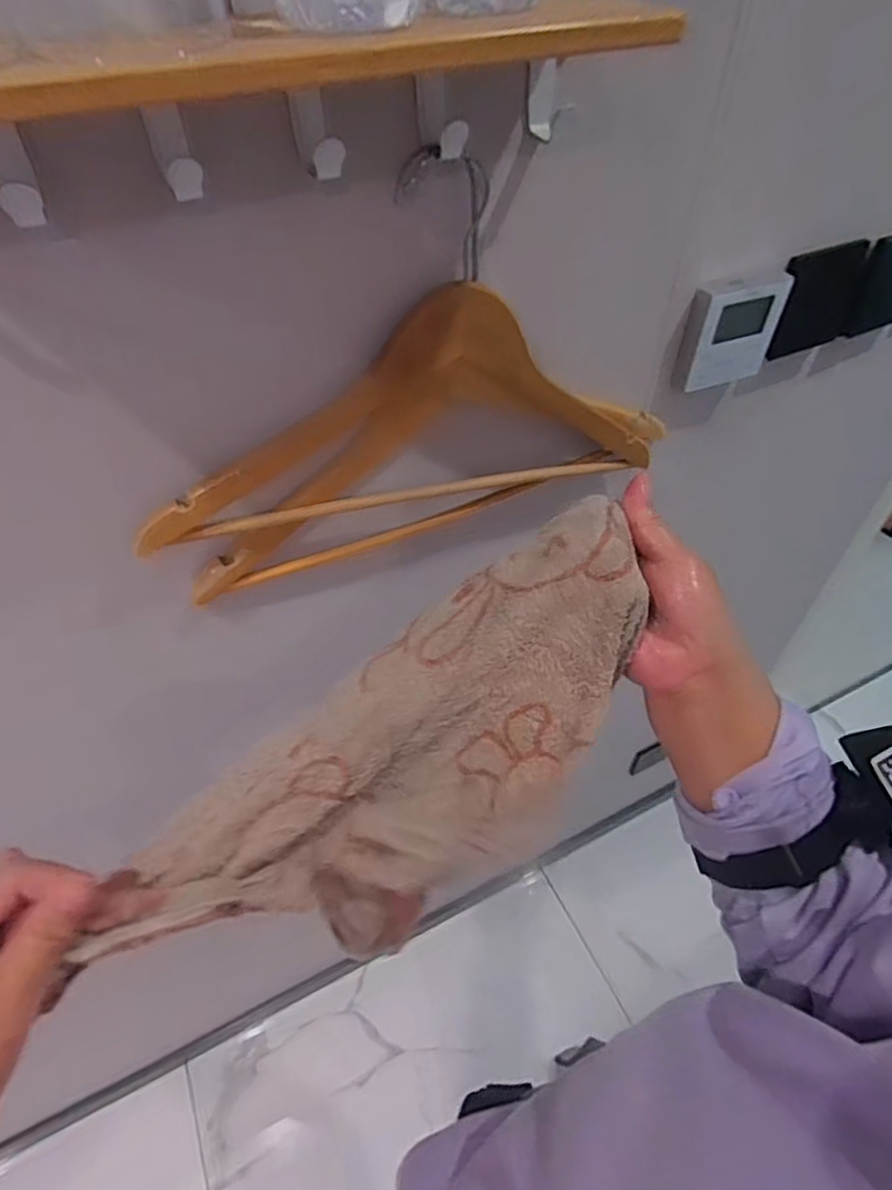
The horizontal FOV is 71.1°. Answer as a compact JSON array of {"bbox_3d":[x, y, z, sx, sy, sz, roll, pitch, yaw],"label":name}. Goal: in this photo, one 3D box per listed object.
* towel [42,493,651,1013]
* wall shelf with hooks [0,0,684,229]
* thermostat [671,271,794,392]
[{"bbox_3d":[-0.009,0.085,0.332,0.304,0.084,0.123,-37,56,-11],"label":"towel"},{"bbox_3d":[-0.079,-0.205,0.267,0.358,0.058,0.114,-21,51,-15],"label":"wall shelf with hooks"},{"bbox_3d":[0.245,-0.225,0.539,0.091,0.090,0.024,-21,51,-15],"label":"thermostat"}]

